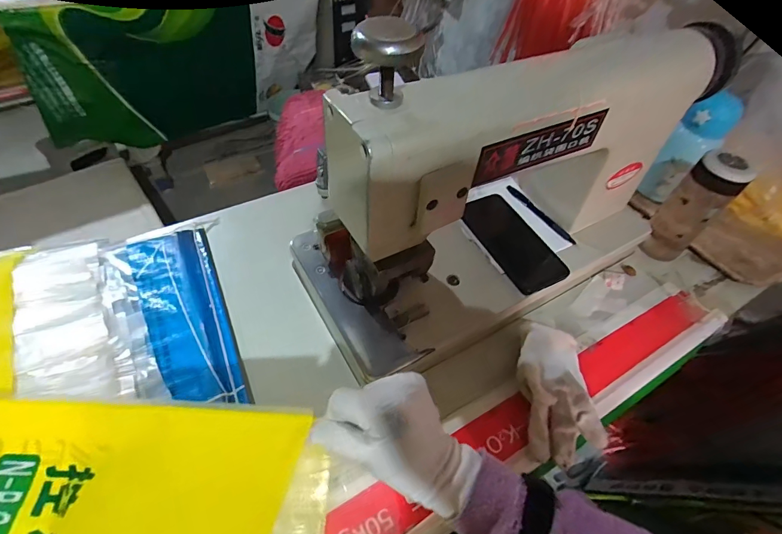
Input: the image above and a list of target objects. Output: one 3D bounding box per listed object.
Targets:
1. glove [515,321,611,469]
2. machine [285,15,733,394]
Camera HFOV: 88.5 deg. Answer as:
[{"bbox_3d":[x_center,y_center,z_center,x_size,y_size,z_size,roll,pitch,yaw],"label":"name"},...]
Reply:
[{"bbox_3d":[0.196,0.142,0.473,0.087,0.036,0.156,2,51,-3],"label":"glove"},{"bbox_3d":[0.153,-0.087,0.488,0.464,0.303,0.219,-18,55,-18],"label":"machine"}]

